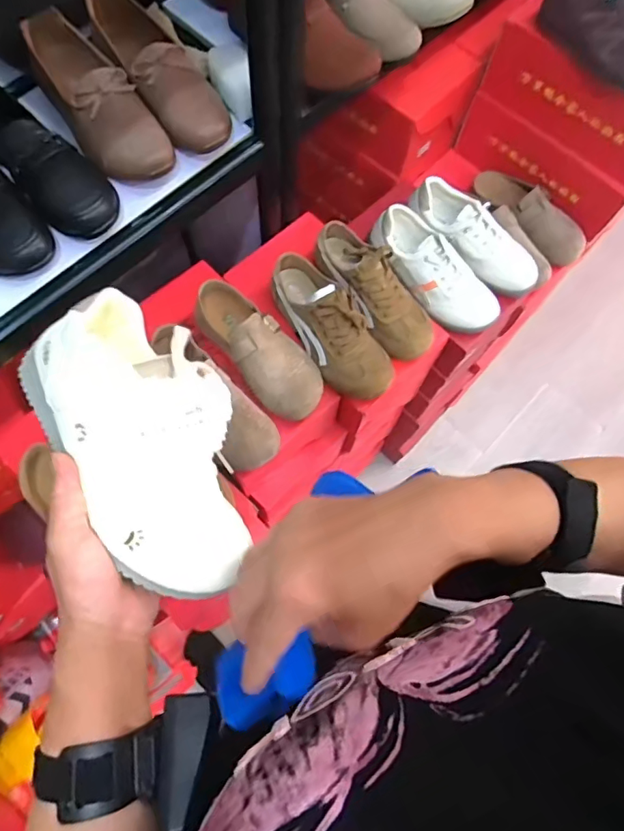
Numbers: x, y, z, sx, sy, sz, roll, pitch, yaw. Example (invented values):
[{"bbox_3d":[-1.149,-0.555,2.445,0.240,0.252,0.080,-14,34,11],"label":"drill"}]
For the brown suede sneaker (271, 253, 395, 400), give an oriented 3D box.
[{"bbox_3d":[0.027,-0.131,0.696,0.088,0.071,0.227,-28,75,-11],"label":"brown suede sneaker"}]

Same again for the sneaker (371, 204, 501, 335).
[{"bbox_3d":[0.183,-0.216,0.759,0.081,0.079,0.219,-42,78,-14],"label":"sneaker"}]

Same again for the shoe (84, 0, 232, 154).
[{"bbox_3d":[-0.177,-0.409,0.604,0.081,0.081,0.208,-34,76,-12],"label":"shoe"}]

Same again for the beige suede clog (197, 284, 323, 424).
[{"bbox_3d":[-0.070,-0.097,0.678,0.089,0.068,0.215,-39,77,-13],"label":"beige suede clog"}]

